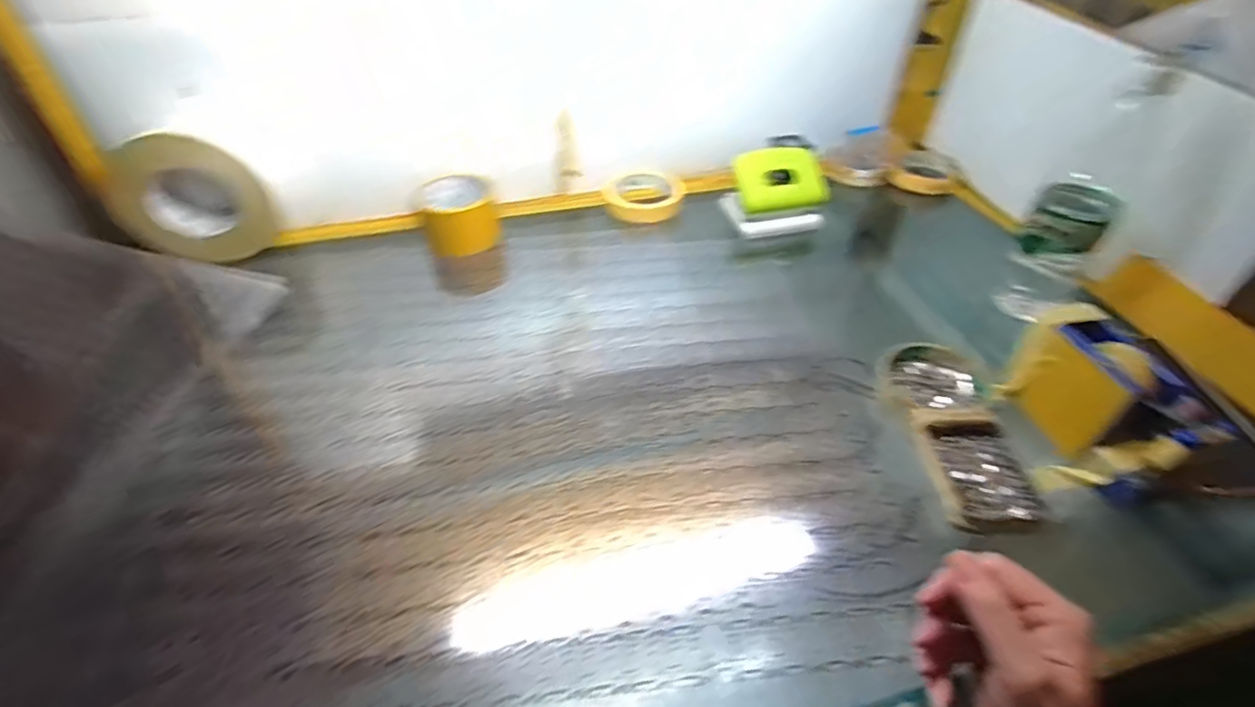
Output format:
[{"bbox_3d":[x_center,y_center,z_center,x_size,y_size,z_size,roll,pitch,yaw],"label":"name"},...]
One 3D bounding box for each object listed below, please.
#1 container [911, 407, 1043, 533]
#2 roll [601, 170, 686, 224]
[{"bbox_3d":[0.256,0.079,0.433,0.066,0.017,0.101,-1,44,1],"label":"container"},{"bbox_3d":[0.017,-0.193,0.737,0.101,0.027,0.099,7,45,8],"label":"roll"}]

